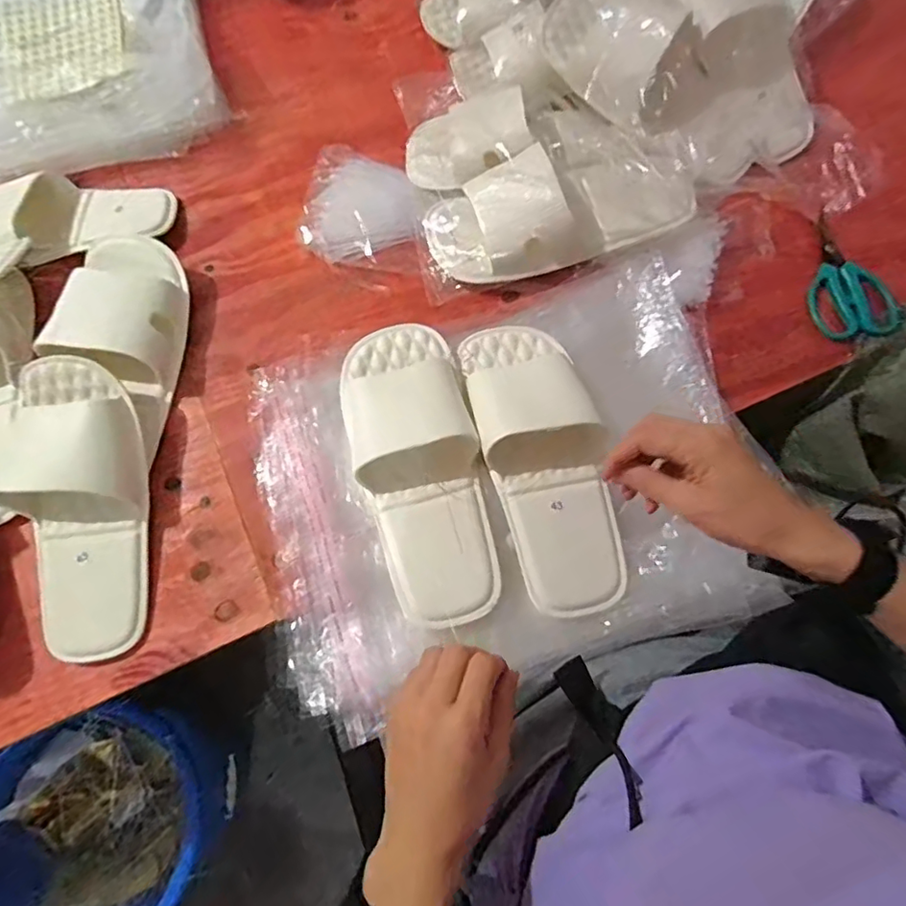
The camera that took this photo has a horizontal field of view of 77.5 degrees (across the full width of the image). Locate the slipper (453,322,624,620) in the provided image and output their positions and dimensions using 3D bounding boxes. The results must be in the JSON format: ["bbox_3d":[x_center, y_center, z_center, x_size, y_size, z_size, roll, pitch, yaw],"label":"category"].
[{"bbox_3d":[0.082,0.002,0.501,0.101,0.054,0.269,-15,77,-3],"label":"slipper"}]

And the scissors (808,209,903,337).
[{"bbox_3d":[0.406,-0.185,0.595,0.084,0.009,0.141,-11,74,-2],"label":"scissors"}]

